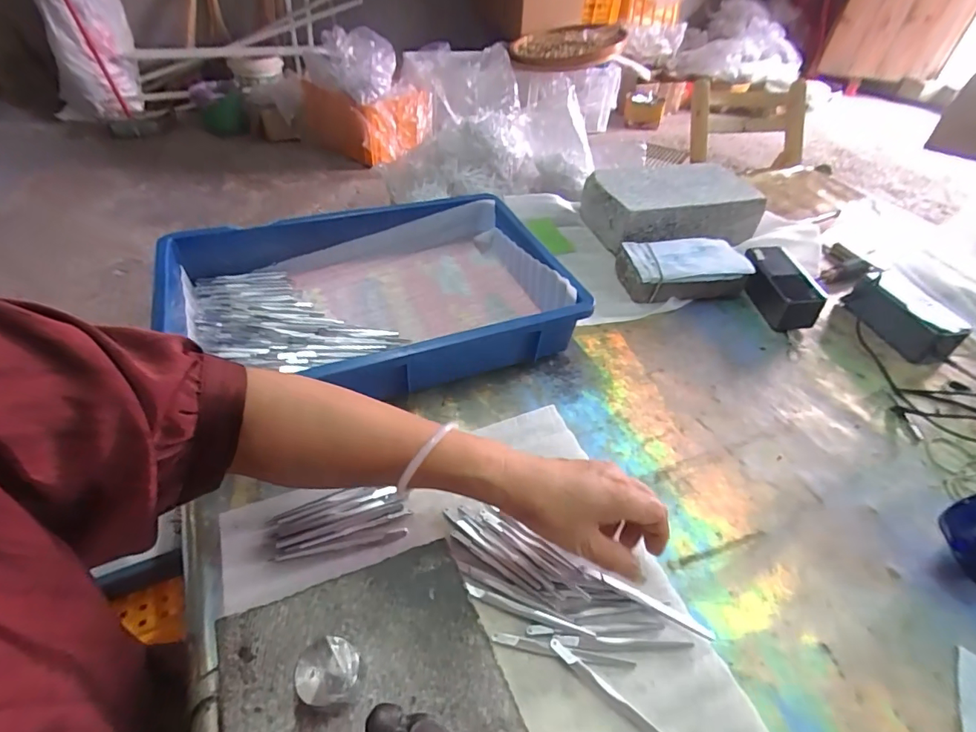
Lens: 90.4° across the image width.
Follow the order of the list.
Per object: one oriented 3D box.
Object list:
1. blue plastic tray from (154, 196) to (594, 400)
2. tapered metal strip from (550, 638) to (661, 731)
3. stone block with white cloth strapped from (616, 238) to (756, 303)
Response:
[{"bbox_3d":[-0.131,-0.081,0.565,0.407,0.075,0.282,-14,47,-18],"label":"blue plastic tray"},{"bbox_3d":[0.085,0.223,0.327,0.101,0.005,0.008,32,50,25],"label":"tapered metal strip"},{"bbox_3d":[0.268,-0.136,0.676,0.163,0.047,0.099,-2,45,-7],"label":"stone block with white cloth strapped"}]

